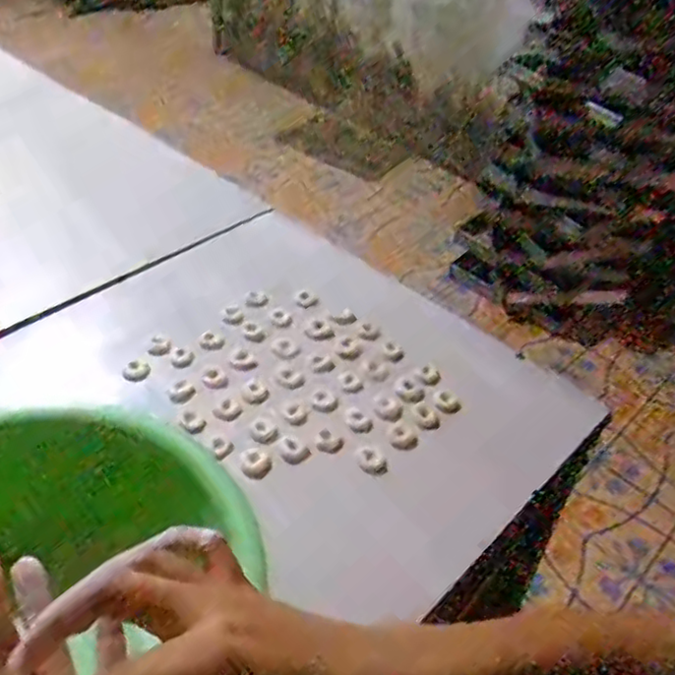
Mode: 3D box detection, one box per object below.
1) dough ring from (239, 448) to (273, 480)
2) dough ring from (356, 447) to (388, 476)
[{"bbox_3d":[-0.071,0.107,0.583,0.027,0.009,0.033,5,42,-3],"label":"dough ring"},{"bbox_3d":[0.030,0.108,0.591,0.027,0.009,0.028,4,42,-4],"label":"dough ring"}]

